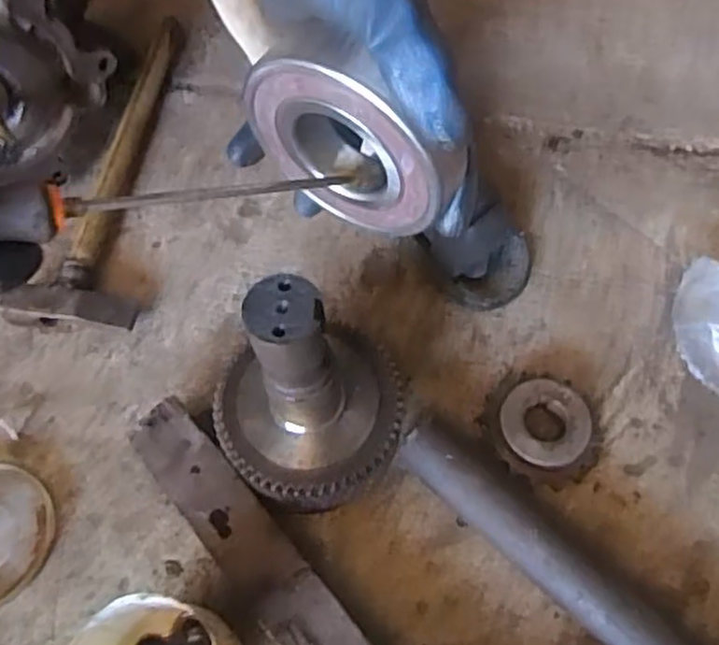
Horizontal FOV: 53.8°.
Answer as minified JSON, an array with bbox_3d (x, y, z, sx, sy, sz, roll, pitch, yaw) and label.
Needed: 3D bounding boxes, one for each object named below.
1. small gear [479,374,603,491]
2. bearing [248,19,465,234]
[{"bbox_3d":[0.151,0.082,0.584,0.086,0.034,0.097,-28,66,-11],"label":"small gear"},{"bbox_3d":[-0.006,-0.082,0.329,0.097,0.092,0.026,36,70,17],"label":"bearing"}]

